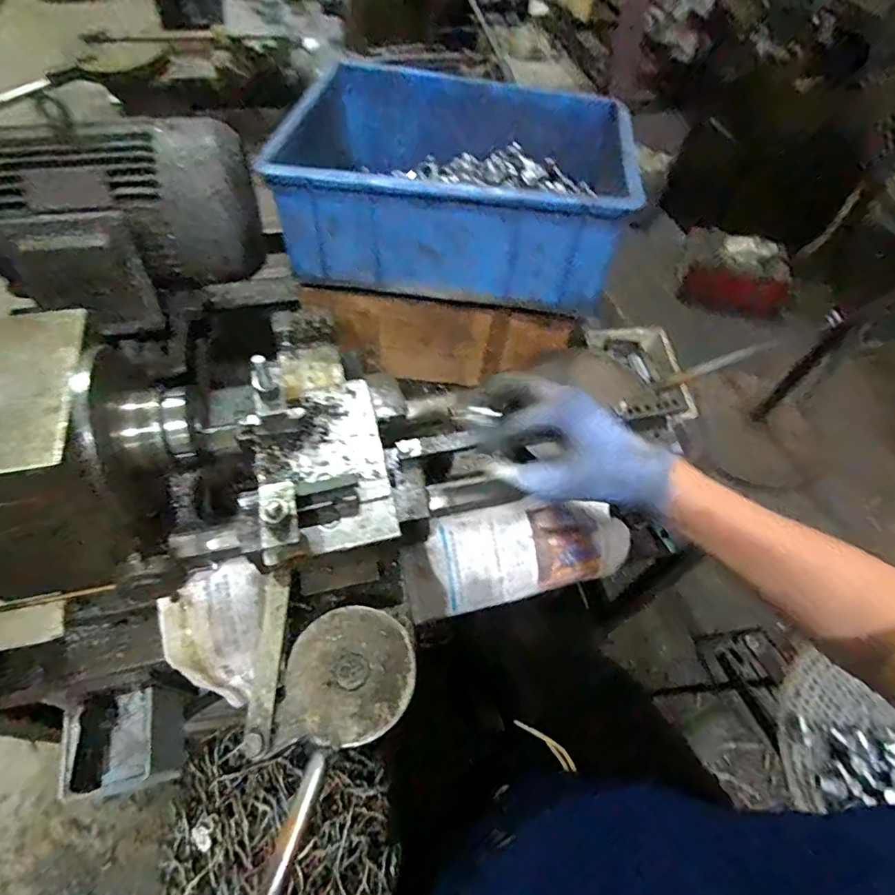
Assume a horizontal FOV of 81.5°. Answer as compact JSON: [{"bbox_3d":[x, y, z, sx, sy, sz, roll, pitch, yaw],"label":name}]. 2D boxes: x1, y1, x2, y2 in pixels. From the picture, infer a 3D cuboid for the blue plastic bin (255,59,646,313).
[{"bbox_3d":[0.011,-0.344,0.662,0.406,0.137,0.296,8,56,1],"label":"blue plastic bin"}]

